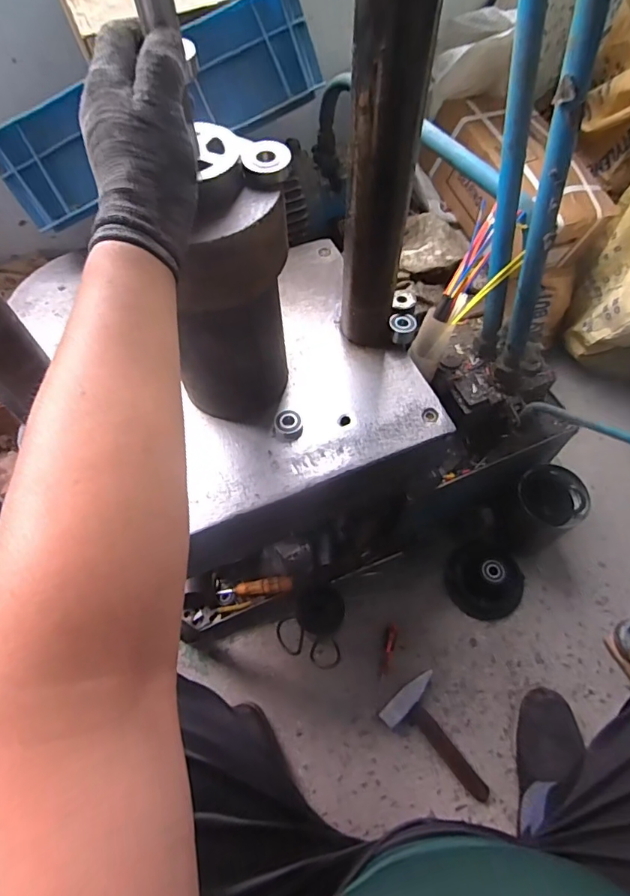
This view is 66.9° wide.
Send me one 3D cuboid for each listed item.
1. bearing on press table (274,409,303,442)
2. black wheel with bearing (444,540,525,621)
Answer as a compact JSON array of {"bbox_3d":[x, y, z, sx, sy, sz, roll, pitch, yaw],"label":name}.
[{"bbox_3d":[-0.032,-0.029,0.569,0.033,0.018,0.037,-11,61,-5],"label":"bearing on press table"},{"bbox_3d":[0.328,0.246,0.896,0.147,0.060,0.130,-9,61,-4],"label":"black wheel with bearing"}]

